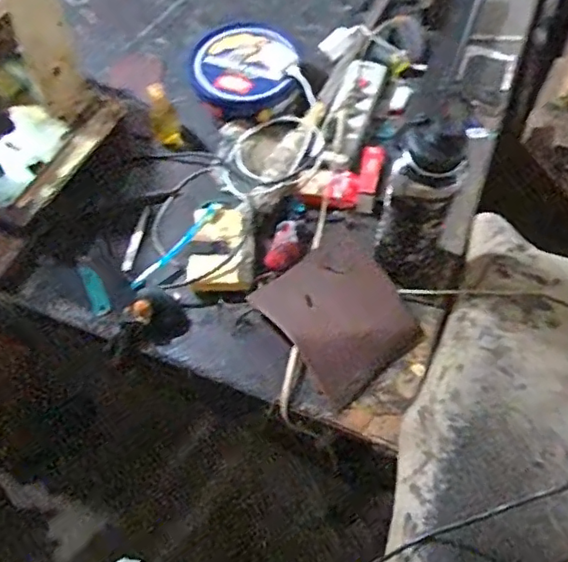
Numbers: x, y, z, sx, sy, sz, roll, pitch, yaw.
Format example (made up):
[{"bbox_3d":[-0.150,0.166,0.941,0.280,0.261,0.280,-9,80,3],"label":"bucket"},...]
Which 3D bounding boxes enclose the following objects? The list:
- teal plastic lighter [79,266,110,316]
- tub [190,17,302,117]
[{"bbox_3d":[-0.284,0.013,0.864,0.025,0.009,0.086,-22,65,-12],"label":"teal plastic lighter"},{"bbox_3d":[-0.068,-0.369,0.998,0.176,0.060,0.187,0,63,-1],"label":"tub"}]

